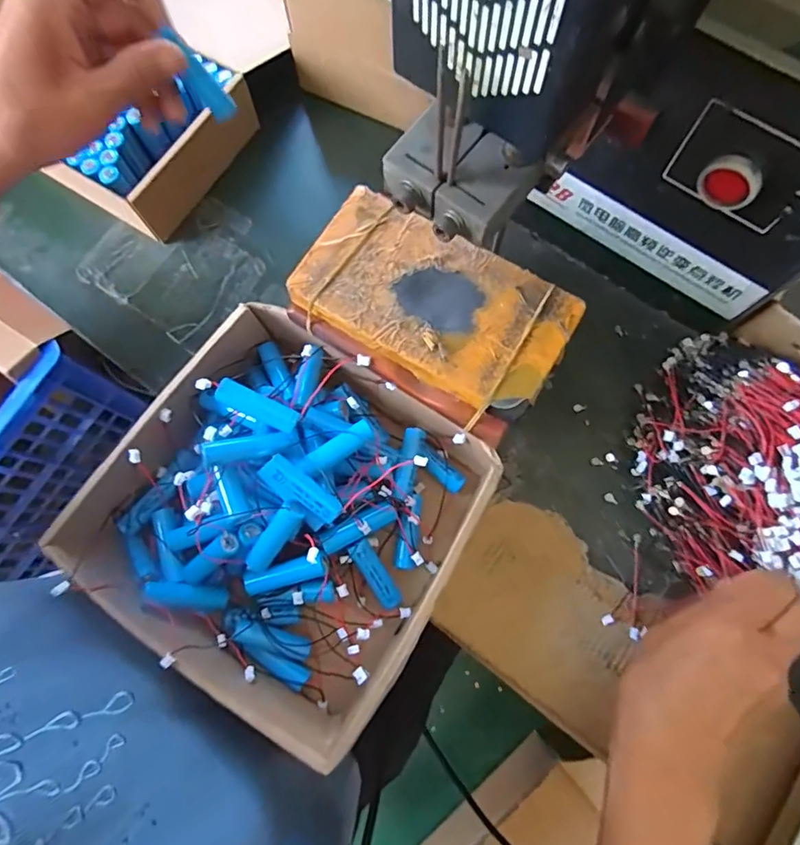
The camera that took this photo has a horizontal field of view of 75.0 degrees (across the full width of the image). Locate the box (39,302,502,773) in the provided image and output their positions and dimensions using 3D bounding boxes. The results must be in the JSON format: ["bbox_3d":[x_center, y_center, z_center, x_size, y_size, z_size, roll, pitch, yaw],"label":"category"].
[{"bbox_3d":[-0.069,0.055,0.324,0.209,0.073,0.207,29,78,8],"label":"box"}]

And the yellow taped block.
[{"bbox_3d":[0.017,-0.064,0.303,0.148,0.038,0.089,32,79,9],"label":"yellow taped block"}]

